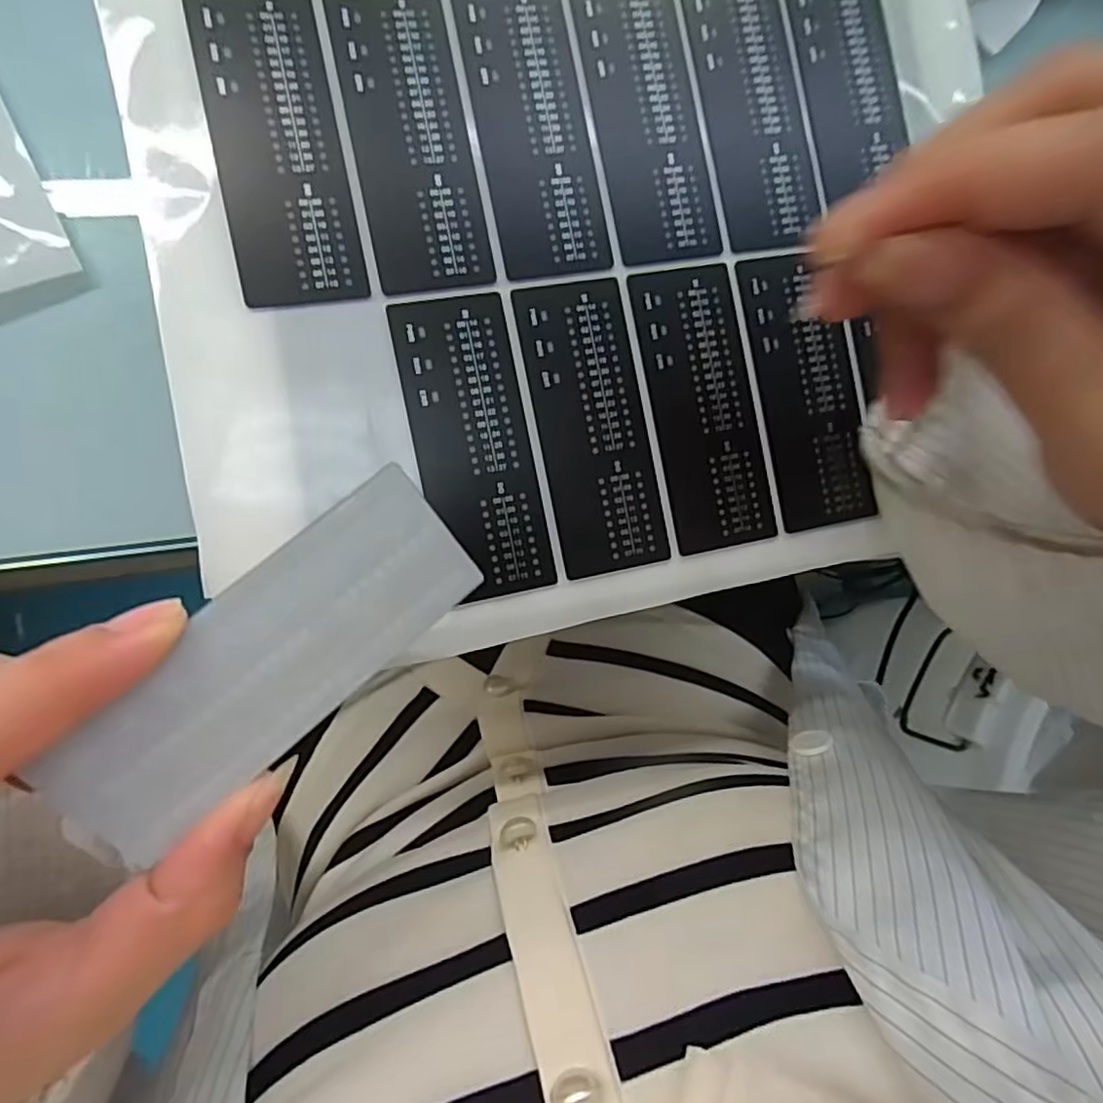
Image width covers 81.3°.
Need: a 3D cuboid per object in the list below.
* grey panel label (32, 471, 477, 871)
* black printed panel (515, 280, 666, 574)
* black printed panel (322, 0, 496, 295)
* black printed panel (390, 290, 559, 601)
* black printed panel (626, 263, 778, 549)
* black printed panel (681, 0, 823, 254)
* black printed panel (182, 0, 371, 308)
[{"bbox_3d":[-0.060,0.024,0.140,0.093,0.004,0.036,-42,115,-14],"label":"grey panel label"},{"bbox_3d":[0.013,-0.040,0.208,0.035,0.004,0.092,-12,89,-10],"label":"black printed panel"},{"bbox_3d":[-0.043,-0.128,0.197,0.036,0.004,0.093,-11,89,-10],"label":"black printed panel"},{"bbox_3d":[-0.024,-0.032,0.201,0.035,0.004,0.093,-12,89,-10],"label":"black printed panel"},{"bbox_3d":[0.051,-0.048,0.215,0.036,0.004,0.092,-12,89,-10],"label":"black printed panel"},{"bbox_3d":[0.069,-0.150,0.219,0.036,0.004,0.094,-11,89,-10],"label":"black printed panel"},{"bbox_3d":[-0.081,-0.120,0.190,0.035,0.004,0.092,-11,91,-16],"label":"black printed panel"}]

